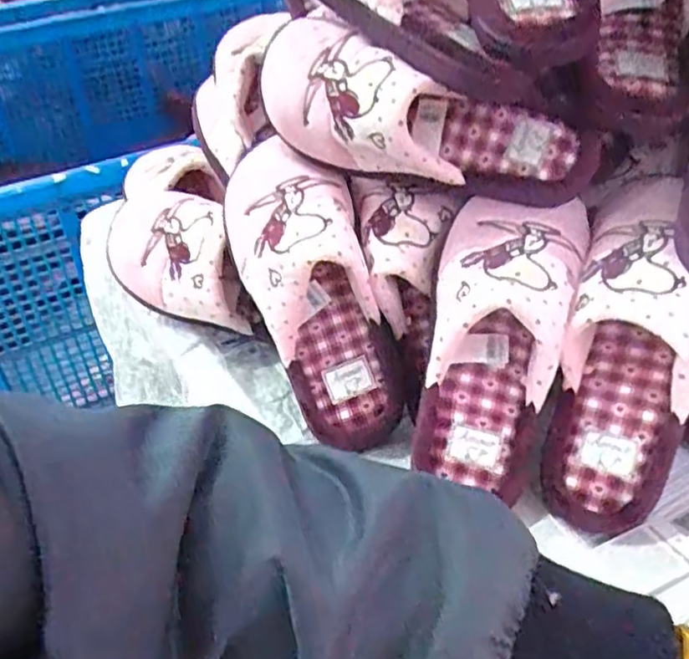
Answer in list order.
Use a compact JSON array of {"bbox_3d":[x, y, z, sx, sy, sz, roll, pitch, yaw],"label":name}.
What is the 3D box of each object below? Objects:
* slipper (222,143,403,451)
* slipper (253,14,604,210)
[{"bbox_3d":[-0.022,-0.032,0.496,0.086,0.243,0.096,-21,1,-19],"label":"slipper"},{"bbox_3d":[0.052,-0.143,0.475,0.245,0.092,0.105,16,43,0],"label":"slipper"}]

